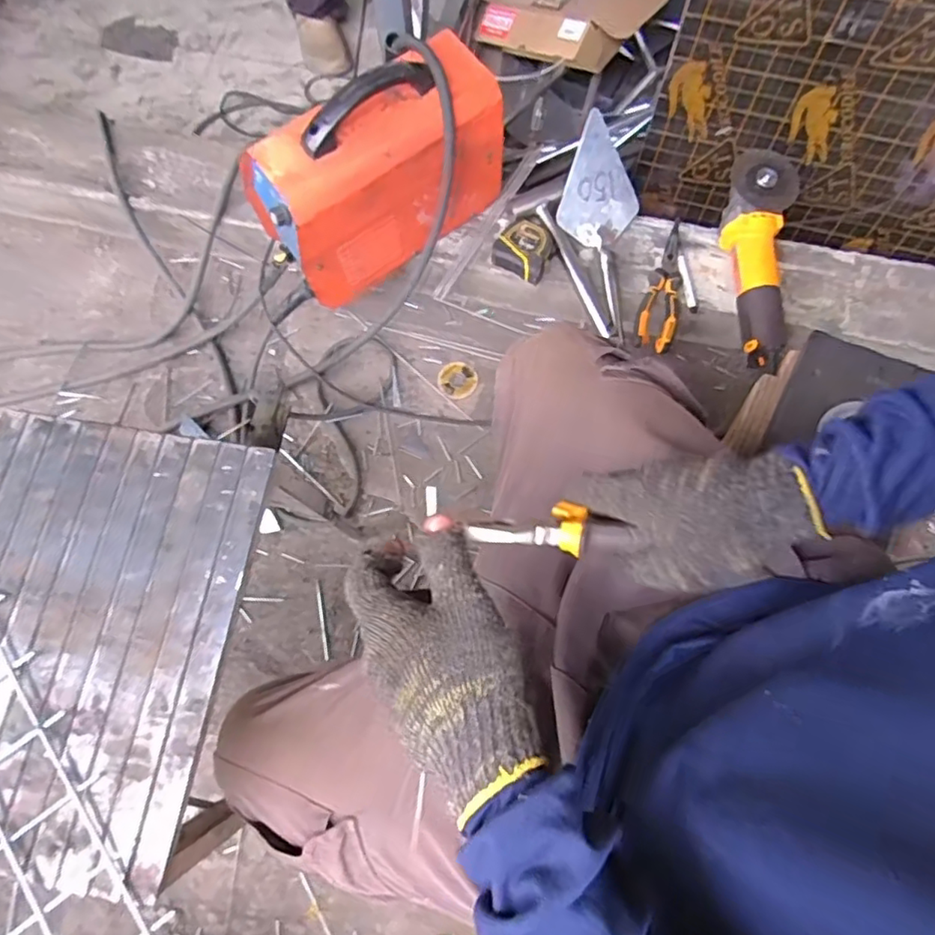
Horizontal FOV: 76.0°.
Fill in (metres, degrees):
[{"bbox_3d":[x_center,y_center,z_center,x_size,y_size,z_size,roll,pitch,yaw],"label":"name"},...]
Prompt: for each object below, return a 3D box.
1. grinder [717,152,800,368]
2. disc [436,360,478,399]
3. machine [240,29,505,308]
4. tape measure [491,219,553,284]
[{"bbox_3d":[0.403,-0.294,0.839,0.096,0.099,0.313,8,73,3],"label":"grinder"},{"bbox_3d":[-0.015,-0.141,0.960,0.063,0.013,0.062,0,73,1],"label":"disc"},{"bbox_3d":[-0.125,-0.407,0.809,0.317,0.221,0.158,-36,76,-10],"label":"machine"},{"bbox_3d":[0.084,-0.321,0.883,0.082,0.040,0.081,26,75,8],"label":"tape measure"}]

